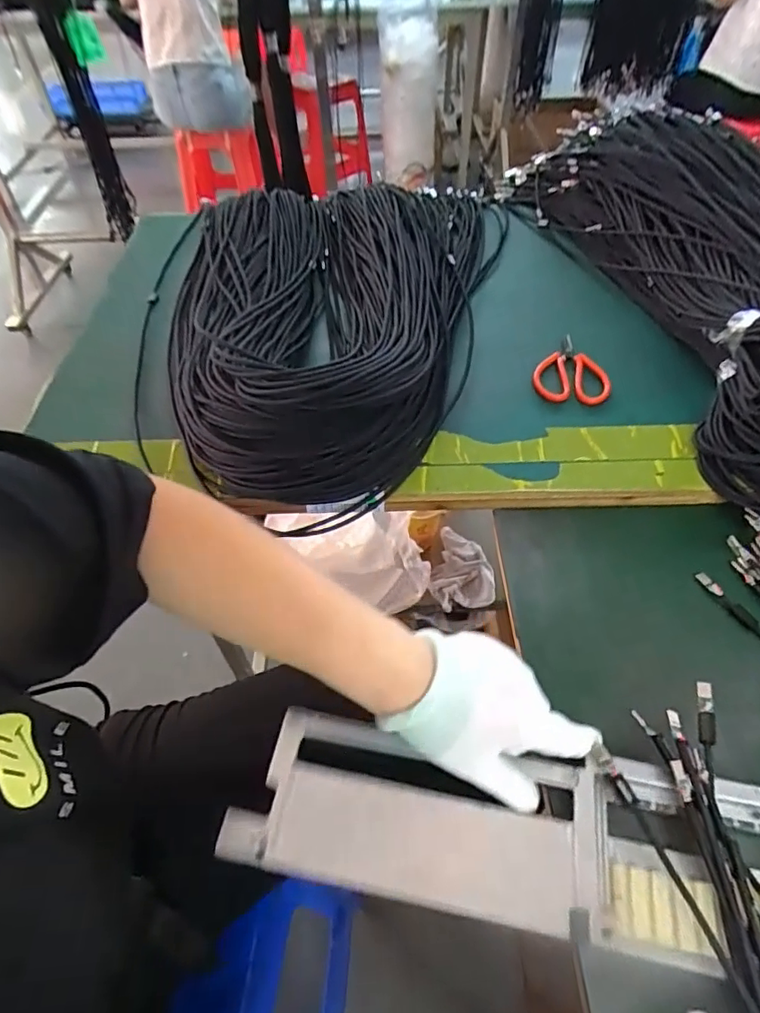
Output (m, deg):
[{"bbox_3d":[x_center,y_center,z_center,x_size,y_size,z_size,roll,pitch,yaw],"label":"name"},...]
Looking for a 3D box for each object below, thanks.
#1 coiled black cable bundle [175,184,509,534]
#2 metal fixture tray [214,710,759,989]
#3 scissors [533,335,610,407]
[{"bbox_3d":[-0.077,-0.281,0.661,0.380,0.096,0.624,12,51,9],"label":"coiled black cable bundle"},{"bbox_3d":[0.118,0.199,0.333,0.402,0.017,0.097,7,50,5],"label":"metal fixture tray"},{"bbox_3d":[0.208,-0.147,0.604,0.077,0.016,0.105,16,52,13],"label":"scissors"}]

